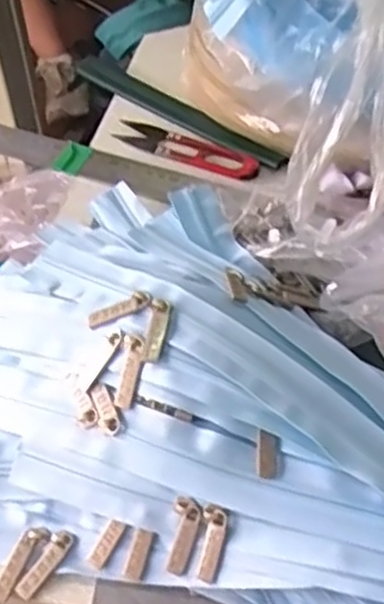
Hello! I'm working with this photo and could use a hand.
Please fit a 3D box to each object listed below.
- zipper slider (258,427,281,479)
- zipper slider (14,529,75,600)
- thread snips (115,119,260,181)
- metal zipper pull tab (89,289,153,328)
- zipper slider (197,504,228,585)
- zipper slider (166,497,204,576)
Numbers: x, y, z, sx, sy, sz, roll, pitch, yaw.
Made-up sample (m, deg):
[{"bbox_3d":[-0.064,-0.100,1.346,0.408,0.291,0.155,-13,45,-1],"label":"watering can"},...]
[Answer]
[{"bbox_3d":[0.038,0.076,0.366,0.012,0.006,0.022,11,69,-6],"label":"zipper slider"},{"bbox_3d":[-0.076,0.137,0.384,0.011,0.008,0.038,29,61,21],"label":"zipper slider"},{"bbox_3d":[-0.004,-0.118,0.570,0.119,0.012,0.034,24,59,18],"label":"thread snips"},{"bbox_3d":[-0.040,0.004,0.405,0.037,0.004,0.011,-24,55,10],"label":"metal zipper pull tab"},{"bbox_3d":[0.010,0.121,0.364,0.011,0.004,0.038,9,96,9],"label":"zipper slider"},{"bbox_3d":[-0.004,0.118,0.370,0.014,0.004,0.040,14,100,12],"label":"zipper slider"}]

